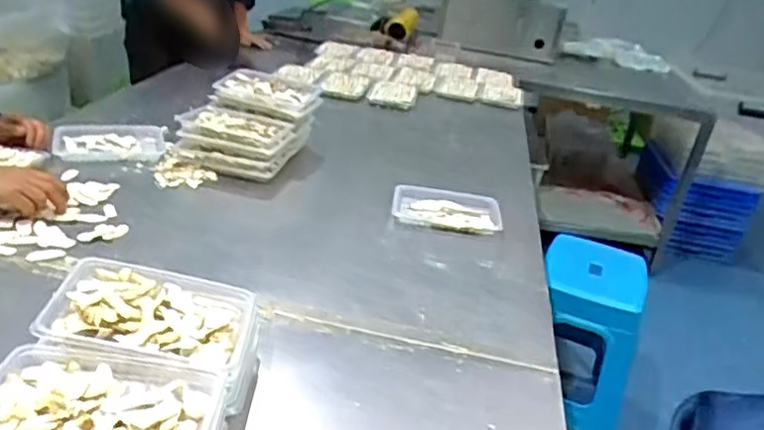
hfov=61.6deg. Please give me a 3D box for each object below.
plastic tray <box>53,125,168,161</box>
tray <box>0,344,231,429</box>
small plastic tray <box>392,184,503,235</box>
[{"bbox_3d":[-0.567,-0.153,1.343,0.212,0.034,0.141,-2,29,-18],"label":"plastic tray"},{"bbox_3d":[-0.263,0.182,0.596,0.217,0.038,0.147,5,26,-6],"label":"tray"},{"bbox_3d":[0.126,-0.010,1.245,0.210,0.042,0.125,8,27,-1],"label":"small plastic tray"}]

